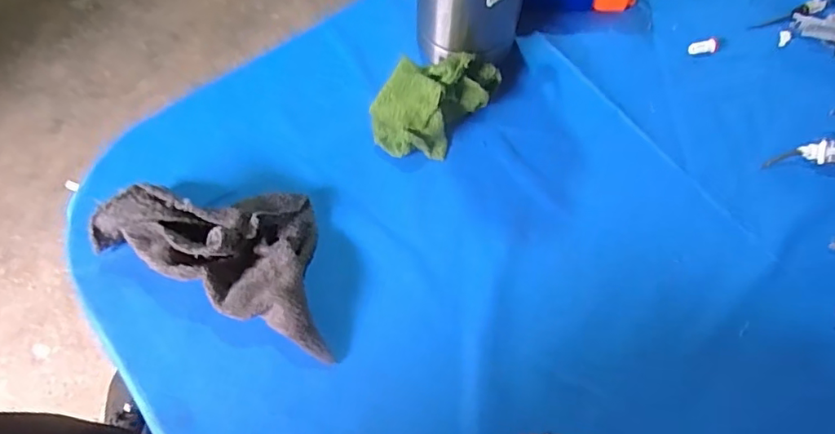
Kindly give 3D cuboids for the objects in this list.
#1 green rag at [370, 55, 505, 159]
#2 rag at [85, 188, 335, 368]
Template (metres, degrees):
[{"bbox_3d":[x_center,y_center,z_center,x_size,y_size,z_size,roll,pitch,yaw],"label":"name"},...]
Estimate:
[{"bbox_3d":[0.011,-0.089,0.402,0.063,0.035,0.104,36,68,17],"label":"green rag"},{"bbox_3d":[-0.114,0.014,0.346,0.165,0.041,0.088,21,65,11],"label":"rag"}]

